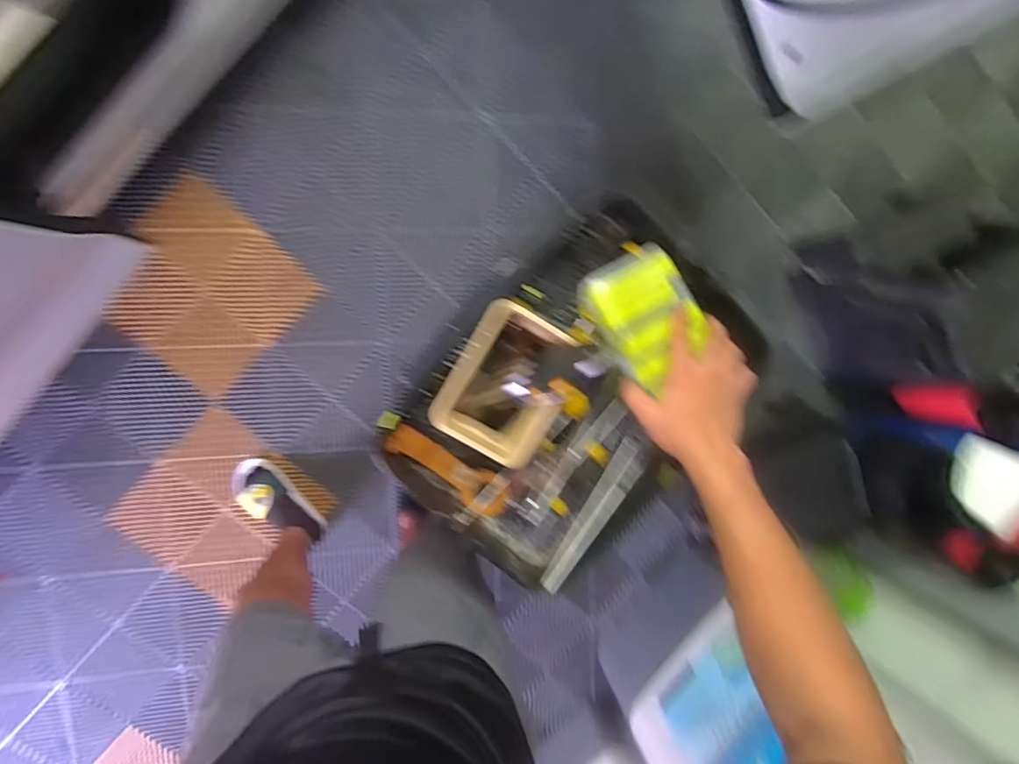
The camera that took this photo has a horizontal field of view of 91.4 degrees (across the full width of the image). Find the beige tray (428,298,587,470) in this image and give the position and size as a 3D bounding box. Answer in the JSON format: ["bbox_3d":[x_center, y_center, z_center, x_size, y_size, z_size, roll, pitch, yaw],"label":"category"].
[{"bbox_3d":[-0.005,0.000,0.591,0.126,0.086,0.160,30,91,-11],"label":"beige tray"}]

